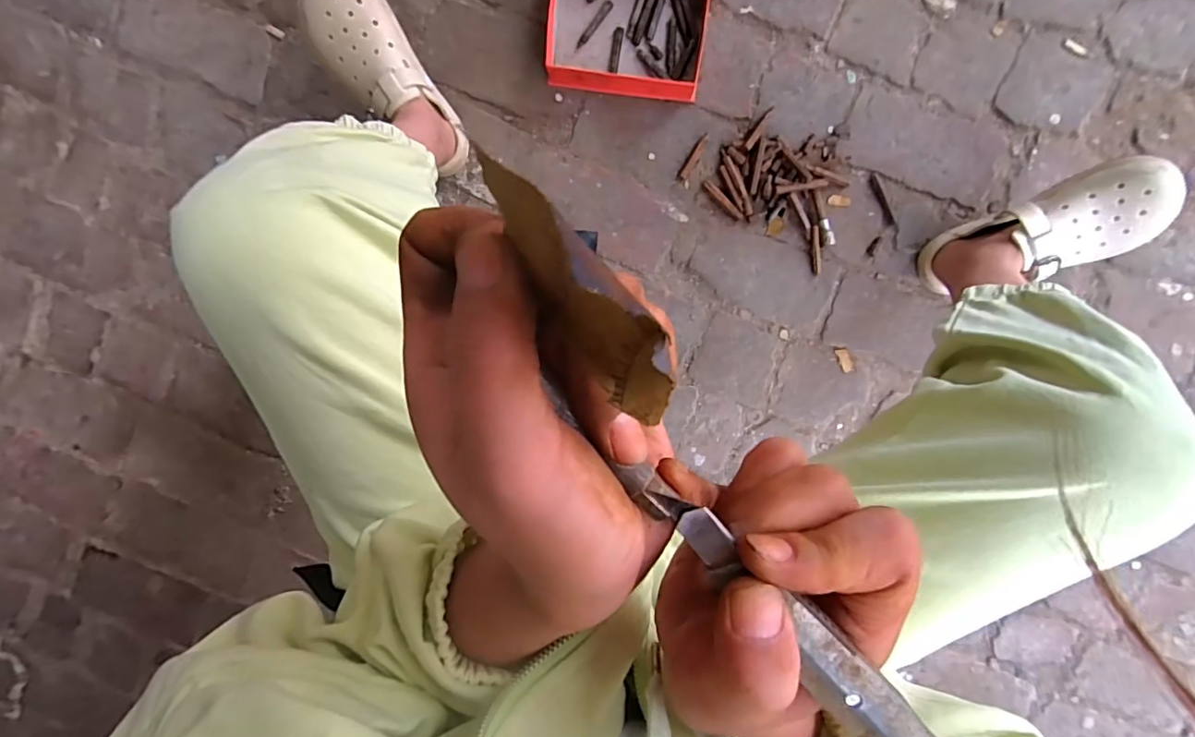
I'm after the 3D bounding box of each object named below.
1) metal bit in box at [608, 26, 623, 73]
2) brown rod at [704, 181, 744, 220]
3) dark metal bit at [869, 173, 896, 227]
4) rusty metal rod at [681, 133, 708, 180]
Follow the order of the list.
[{"bbox_3d":[0.026,-0.446,0.735,0.013,0.007,0.060,9,98,2],"label":"metal bit in box"},{"bbox_3d":[0.182,-0.242,0.756,0.072,0.009,0.012,43,98,-3],"label":"brown rod"},{"bbox_3d":[0.409,-0.243,0.751,0.015,0.004,0.077,-26,95,7],"label":"dark metal bit"},{"bbox_3d":[0.140,-0.304,0.751,0.013,0.004,0.068,28,99,0],"label":"rusty metal rod"}]

